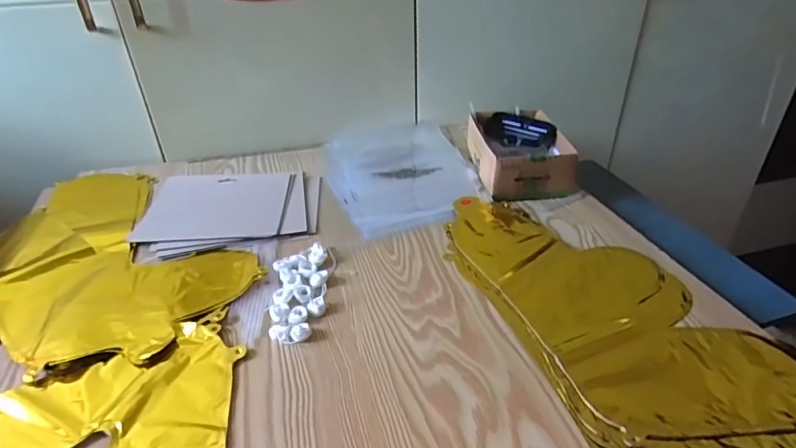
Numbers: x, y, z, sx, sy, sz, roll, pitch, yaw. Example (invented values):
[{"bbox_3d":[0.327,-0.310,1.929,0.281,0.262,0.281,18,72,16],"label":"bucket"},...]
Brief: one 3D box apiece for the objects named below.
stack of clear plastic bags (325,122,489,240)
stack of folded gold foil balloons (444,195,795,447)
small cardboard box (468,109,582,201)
[{"bbox_3d":[0.004,-0.095,0.821,0.231,0.012,0.346,-8,34,-10],"label":"stack of clear plastic bags"},{"bbox_3d":[0.223,0.087,0.528,0.225,0.011,0.447,-12,35,-17],"label":"stack of folded gold foil balloons"},{"bbox_3d":[0.189,-0.115,0.769,0.136,0.065,0.195,-6,33,-7],"label":"small cardboard box"}]

